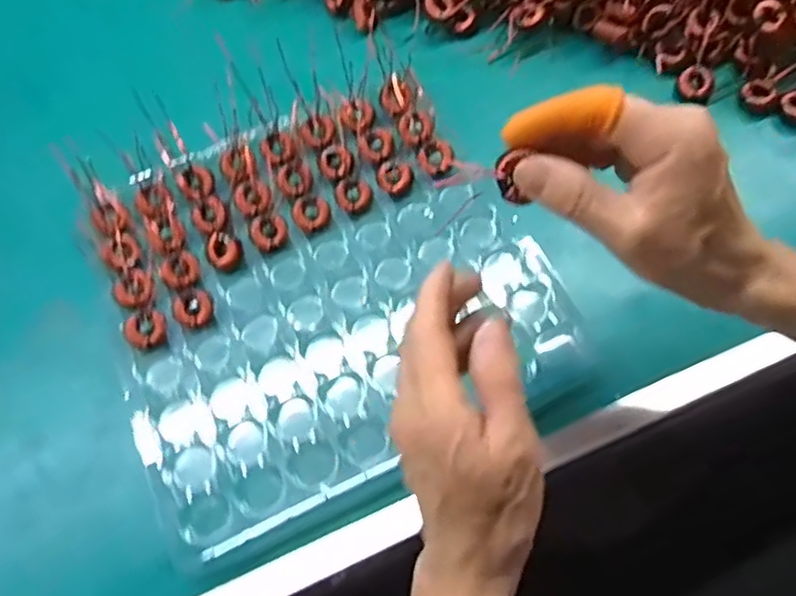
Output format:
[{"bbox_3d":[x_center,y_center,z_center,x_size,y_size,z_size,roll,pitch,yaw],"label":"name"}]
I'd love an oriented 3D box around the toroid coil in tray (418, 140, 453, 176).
[{"bbox_3d":[0.028,-0.106,0.477,0.025,0.008,0.025,-15,84,12],"label":"toroid coil in tray"}]

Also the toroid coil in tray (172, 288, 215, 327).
[{"bbox_3d":[-0.140,0.007,0.434,0.028,0.009,0.024,-12,64,-2],"label":"toroid coil in tray"}]

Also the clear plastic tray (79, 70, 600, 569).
[{"bbox_3d":[-0.055,-0.008,0.446,0.281,0.033,0.275,-24,65,-8],"label":"clear plastic tray"}]

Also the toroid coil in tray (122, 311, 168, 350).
[{"bbox_3d":[-0.170,0.022,0.430,0.027,0.006,0.025,-20,65,-6],"label":"toroid coil in tray"}]

